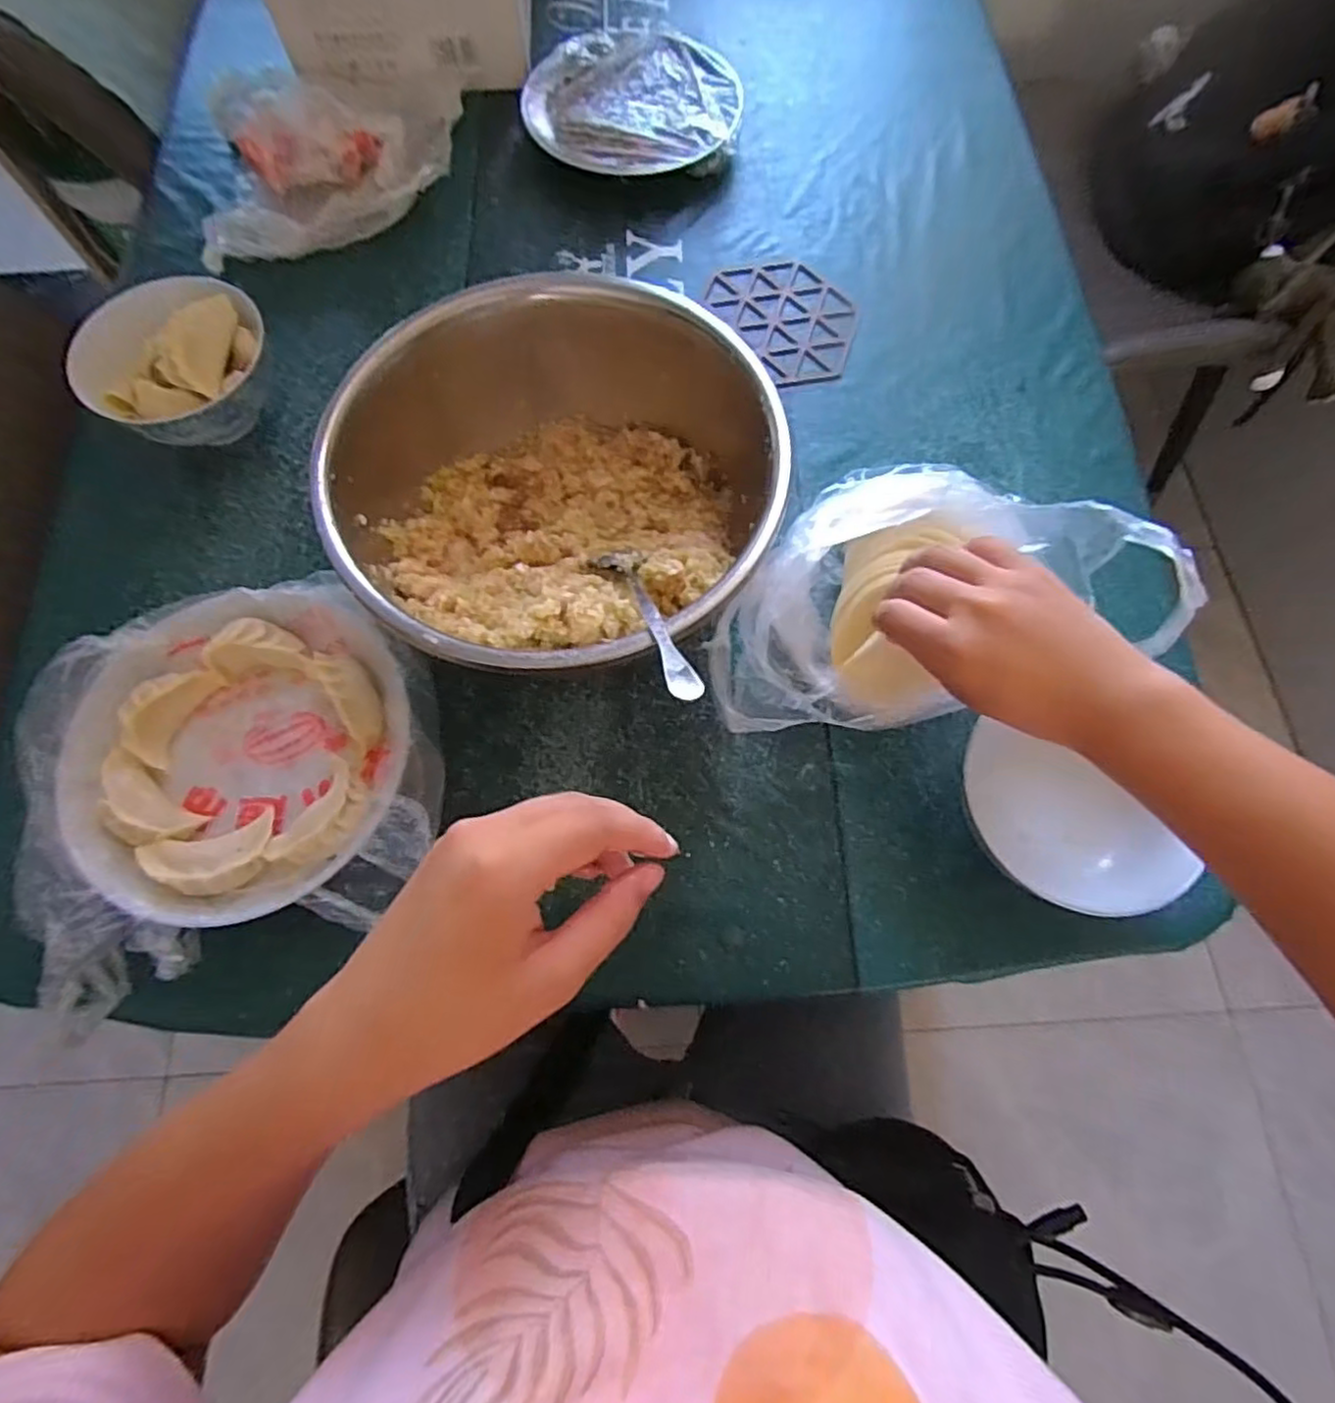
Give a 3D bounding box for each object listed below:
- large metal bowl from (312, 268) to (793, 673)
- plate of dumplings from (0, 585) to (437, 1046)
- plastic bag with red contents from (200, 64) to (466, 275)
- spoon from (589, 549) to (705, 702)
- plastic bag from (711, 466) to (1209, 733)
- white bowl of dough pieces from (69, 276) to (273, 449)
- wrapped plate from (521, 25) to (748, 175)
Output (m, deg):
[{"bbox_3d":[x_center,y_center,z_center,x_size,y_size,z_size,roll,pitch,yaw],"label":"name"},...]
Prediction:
[{"bbox_3d":[-0.062,-0.120,0.429,0.246,0.113,0.248,0,70,1],"label":"large metal bowl"},{"bbox_3d":[-0.248,0.039,0.401,0.225,0.055,0.212,0,70,1],"label":"plate of dumplings"},{"bbox_3d":[-0.284,-0.460,0.589,0.236,0.057,0.152,-18,71,-6],"label":"plastic bag with red contents"},{"bbox_3d":[-0.011,-0.045,0.351,0.025,0.009,0.157,-18,37,-6],"label":"spoon"},{"bbox_3d":[0.139,-0.052,0.402,0.234,0.093,0.130,-18,71,4],"label":"plastic bag"},{"bbox_3d":[-0.336,-0.224,0.486,0.116,0.072,0.110,-1,71,2],"label":"white bowl of dough pieces"},{"bbox_3d":[-0.031,-0.534,0.621,0.185,0.031,0.170,1,70,1],"label":"wrapped plate"}]

